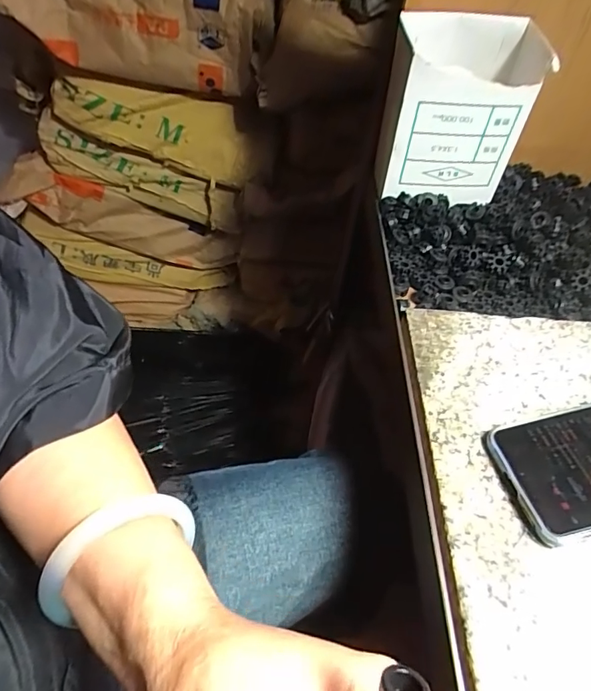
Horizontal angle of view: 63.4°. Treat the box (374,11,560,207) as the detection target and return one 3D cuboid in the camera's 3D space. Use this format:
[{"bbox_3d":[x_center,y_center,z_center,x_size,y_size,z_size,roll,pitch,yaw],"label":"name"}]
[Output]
[{"bbox_3d":[0.149,-0.219,0.455,0.124,0.141,0.091,8,49,0],"label":"box"}]

